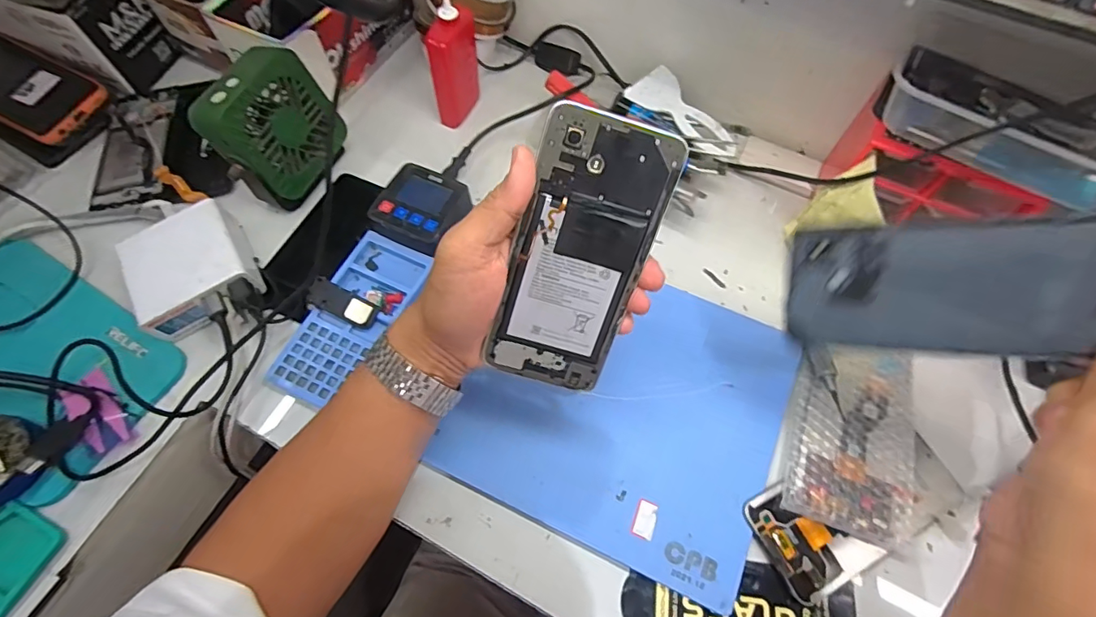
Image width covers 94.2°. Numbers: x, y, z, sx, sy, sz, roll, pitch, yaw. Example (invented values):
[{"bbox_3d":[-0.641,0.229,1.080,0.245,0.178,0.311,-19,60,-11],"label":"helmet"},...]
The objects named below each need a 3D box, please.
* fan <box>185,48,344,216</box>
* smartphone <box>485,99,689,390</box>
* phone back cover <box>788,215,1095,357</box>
[{"bbox_3d":[-0.243,-0.156,0.450,0.048,0.109,0.102,17,64,26],"label":"fan"},{"bbox_3d":[0.018,-0.026,0.295,0.072,0.161,0.004,15,24,-4],"label":"smartphone"},{"bbox_3d":[0.213,-0.010,0.255,0.162,0.069,0.007,3,26,21],"label":"phone back cover"}]

